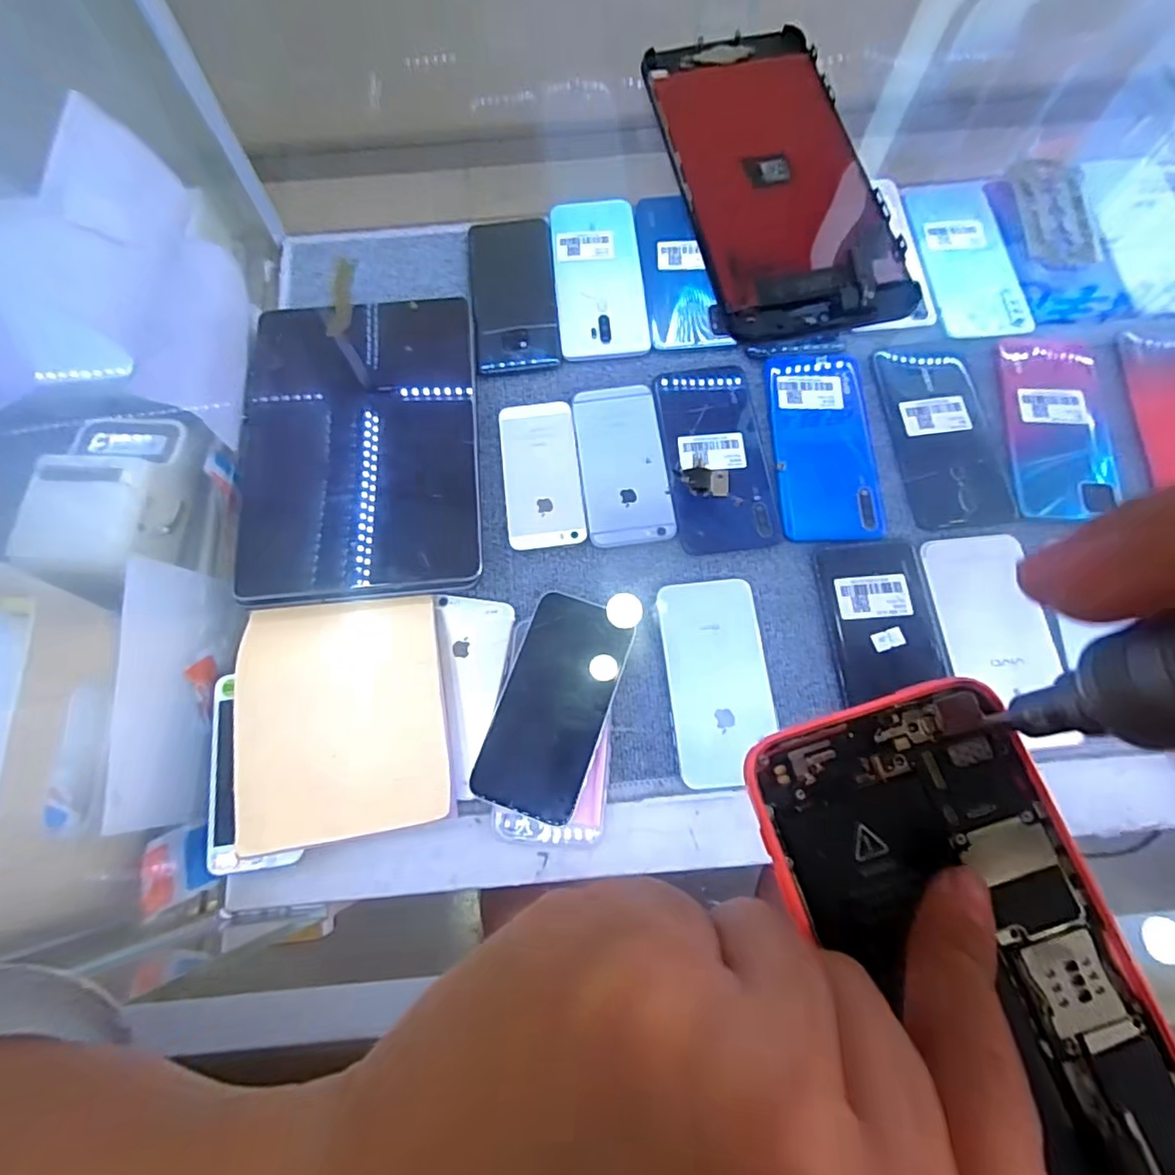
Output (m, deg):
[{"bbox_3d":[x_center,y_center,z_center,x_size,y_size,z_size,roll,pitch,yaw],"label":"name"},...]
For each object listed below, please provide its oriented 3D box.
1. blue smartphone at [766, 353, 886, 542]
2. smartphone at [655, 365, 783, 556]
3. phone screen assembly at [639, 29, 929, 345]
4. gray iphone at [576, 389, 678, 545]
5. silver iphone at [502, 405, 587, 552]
[{"bbox_3d":[0.184,-0.112,0.461,0.075,0.014,0.156,-1,73,1],"label":"blue smartphone"},{"bbox_3d":[0.100,-0.105,0.460,0.075,0.007,0.156,-6,73,0],"label":"smartphone"},{"bbox_3d":[0.057,-0.129,0.184,0.057,0.008,0.119,-12,73,-2],"label":"phone screen assembly"},{"bbox_3d":[0.027,-0.098,0.460,0.064,0.004,0.134,-7,73,-1],"label":"gray iphone"},{"bbox_3d":[-0.035,-0.089,0.458,0.058,0.005,0.121,-6,73,-1],"label":"silver iphone"}]

